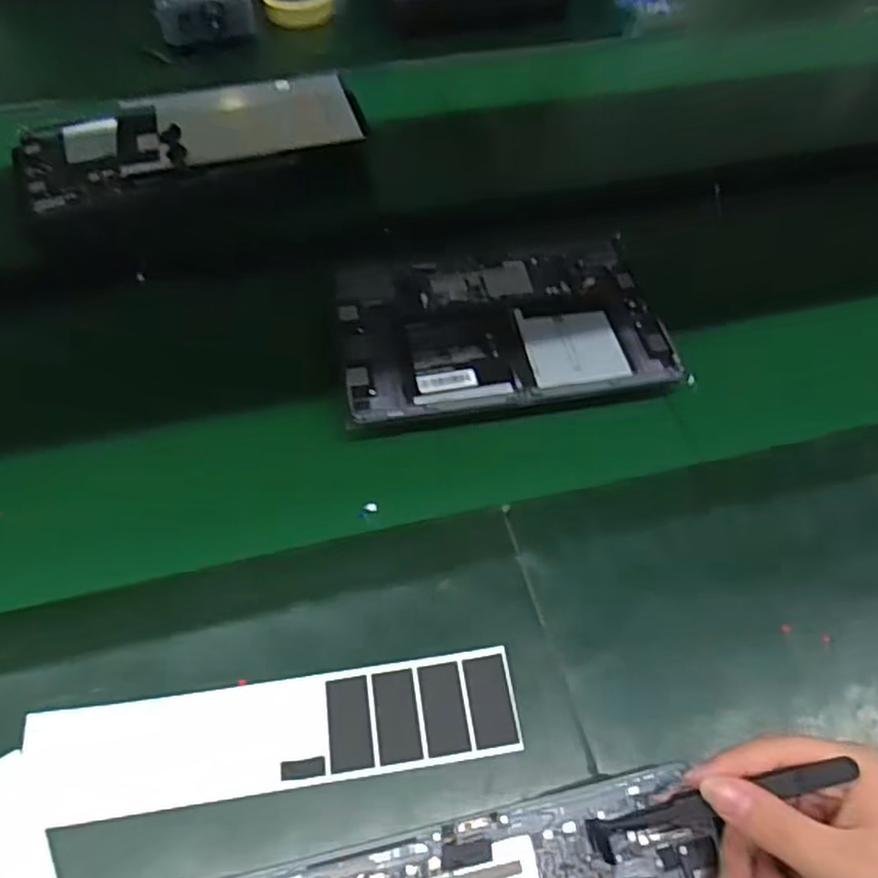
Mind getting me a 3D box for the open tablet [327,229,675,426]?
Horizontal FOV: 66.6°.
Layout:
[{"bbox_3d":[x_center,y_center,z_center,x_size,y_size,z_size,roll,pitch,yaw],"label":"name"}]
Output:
[{"bbox_3d":[0.047,-0.095,0.537,0.250,0.008,0.169,-8,56,-6],"label":"open tablet"}]

